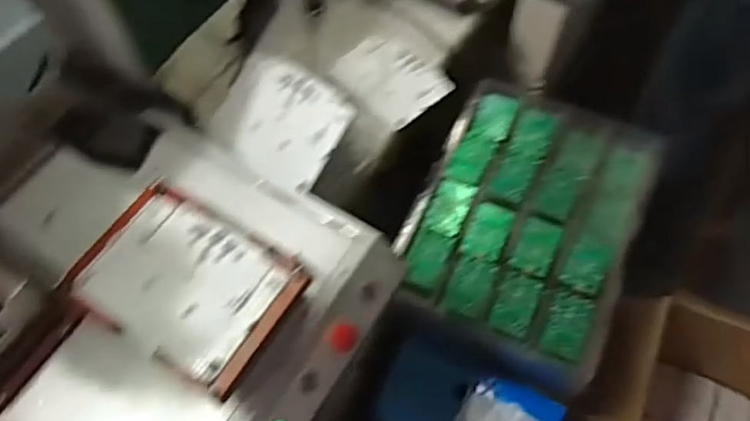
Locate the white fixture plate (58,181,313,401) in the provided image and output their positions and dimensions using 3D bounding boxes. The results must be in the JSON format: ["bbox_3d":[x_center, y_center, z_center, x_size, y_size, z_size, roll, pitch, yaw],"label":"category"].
[{"bbox_3d":[-0.196,0.071,0.607,0.215,0.029,0.155,27,65,16],"label":"white fixture plate"}]

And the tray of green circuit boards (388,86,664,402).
[{"bbox_3d":[0.271,0.011,1.031,0.372,0.083,0.514,21,64,13],"label":"tray of green circuit boards"}]

